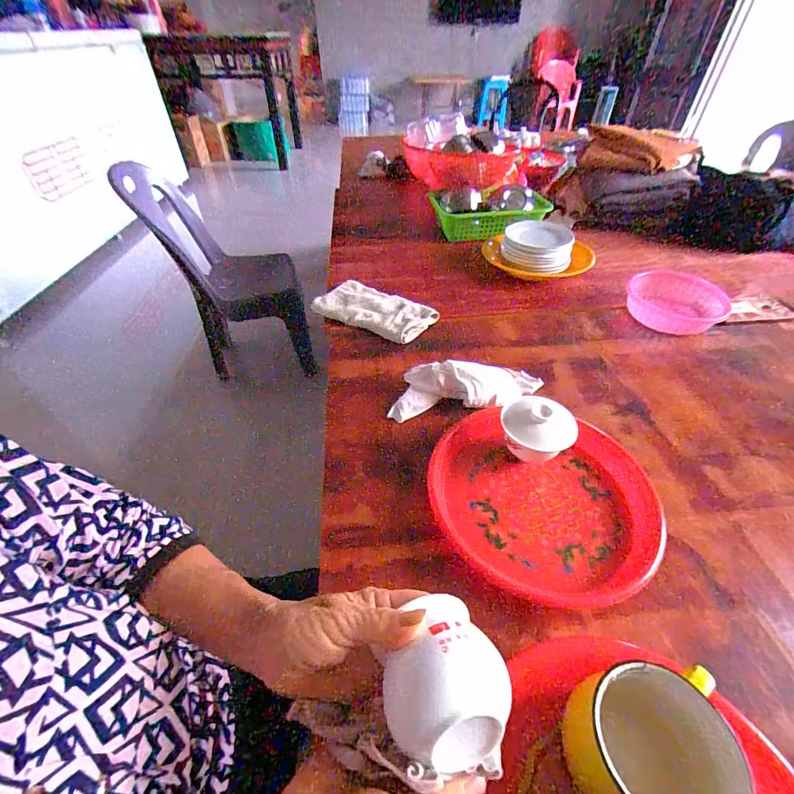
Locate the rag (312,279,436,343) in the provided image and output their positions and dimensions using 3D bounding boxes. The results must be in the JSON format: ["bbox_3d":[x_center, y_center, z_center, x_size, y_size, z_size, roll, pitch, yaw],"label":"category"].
[{"bbox_3d":[-0.044,-0.175,0.759,0.239,0.026,0.127,30,52,27],"label":"rag"}]

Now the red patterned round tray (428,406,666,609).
[{"bbox_3d":[0.169,0.118,0.449,0.255,0.023,0.234,0,44,0],"label":"red patterned round tray"}]

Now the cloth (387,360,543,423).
[{"bbox_3d":[0.104,-0.018,0.566,0.231,0.048,0.072,-3,44,-3],"label":"cloth"}]

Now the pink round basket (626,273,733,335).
[{"bbox_3d":[0.534,-0.185,0.737,0.167,0.047,0.166,22,48,20],"label":"pink round basket"}]

